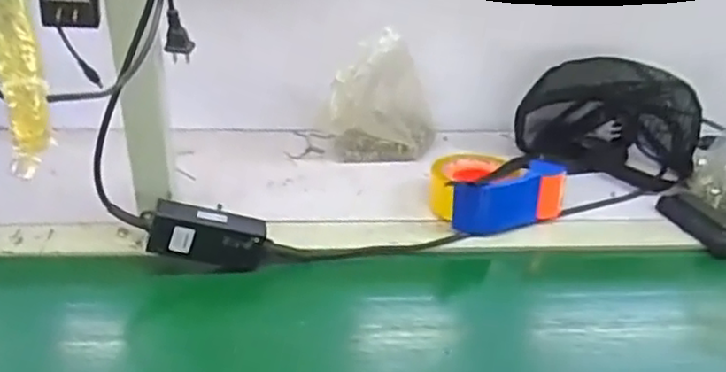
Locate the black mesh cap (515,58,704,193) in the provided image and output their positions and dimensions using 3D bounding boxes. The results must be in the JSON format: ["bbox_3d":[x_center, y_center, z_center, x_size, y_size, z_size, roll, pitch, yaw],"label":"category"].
[{"bbox_3d":[0.348,-0.107,0.924,0.230,0.145,0.144,16,35,23],"label":"black mesh cap"}]

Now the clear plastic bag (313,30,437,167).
[{"bbox_3d":[0.023,-0.109,0.879,0.140,0.163,0.077,4,32,4],"label":"clear plastic bag"}]

